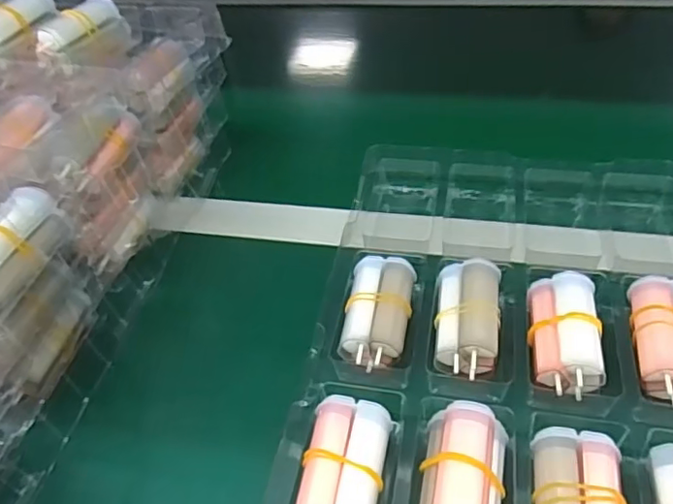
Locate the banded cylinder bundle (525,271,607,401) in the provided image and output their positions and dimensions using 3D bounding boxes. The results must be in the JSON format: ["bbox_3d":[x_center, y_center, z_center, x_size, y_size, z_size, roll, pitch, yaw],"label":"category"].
[{"bbox_3d":[0.123,0.047,0.316,0.033,0.035,0.067,4,45,11],"label":"banded cylinder bundle"}]

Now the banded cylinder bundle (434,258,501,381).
[{"bbox_3d":[0.074,0.040,0.329,0.034,0.036,0.067,5,45,11],"label":"banded cylinder bundle"}]

